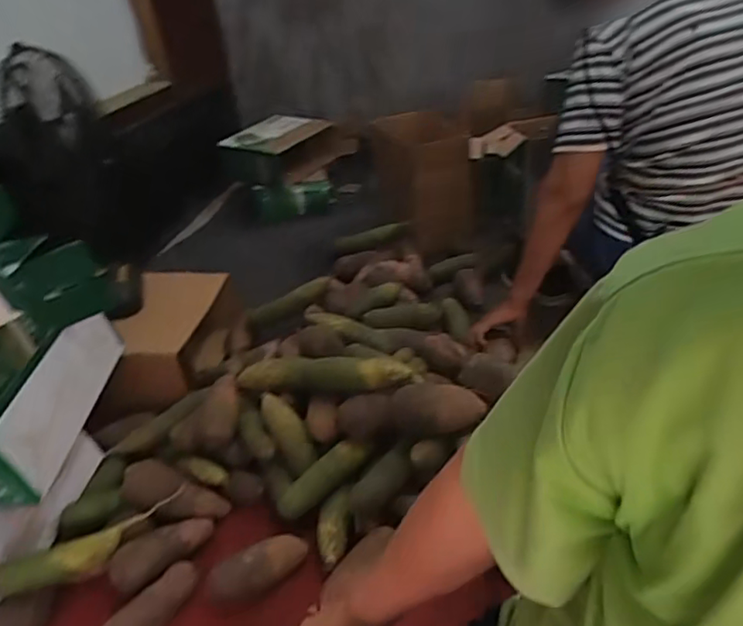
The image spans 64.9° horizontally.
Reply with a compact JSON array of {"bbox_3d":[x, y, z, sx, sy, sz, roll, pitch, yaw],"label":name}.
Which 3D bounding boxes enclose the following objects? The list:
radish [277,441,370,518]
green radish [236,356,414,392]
[{"bbox_3d":[-0.079,0.275,0.986,0.178,0.049,0.058,-36,42,-12],"label":"radish"},{"bbox_3d":[-0.082,0.110,1.052,0.334,0.070,0.075,-5,31,28],"label":"green radish"}]

